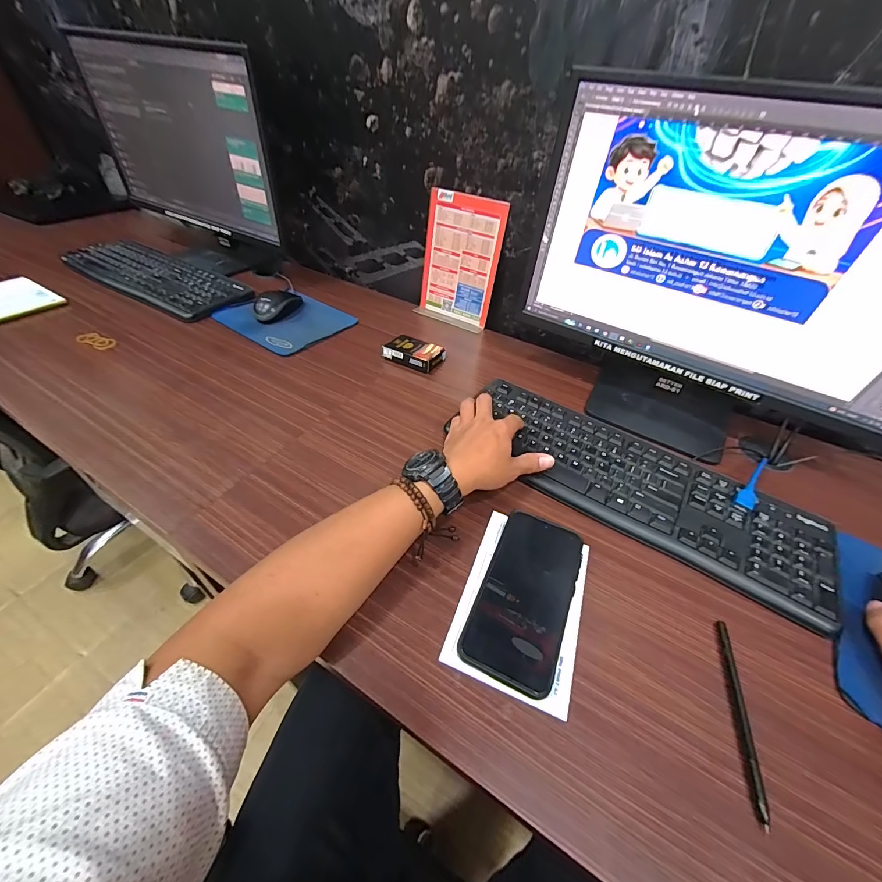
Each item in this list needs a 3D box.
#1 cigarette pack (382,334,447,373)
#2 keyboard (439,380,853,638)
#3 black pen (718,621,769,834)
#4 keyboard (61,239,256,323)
[{"bbox_3d":[-0.045,-0.148,0.623,0.091,0.024,0.065,22,47,16],"label":"cigarette pack"},{"bbox_3d":[0.224,0.044,0.453,0.422,0.017,0.162,34,51,25],"label":"keyboard"},{"bbox_3d":[0.239,0.214,0.296,0.007,0.008,0.137,15,46,9],"label":"black pen"},{"bbox_3d":[-0.585,-0.342,0.763,0.447,0.019,0.150,26,48,19],"label":"keyboard"}]

